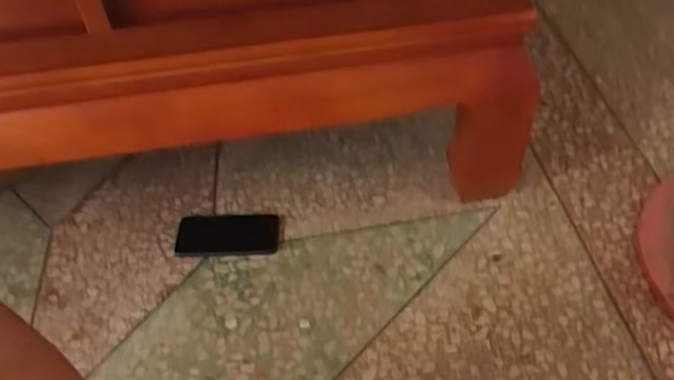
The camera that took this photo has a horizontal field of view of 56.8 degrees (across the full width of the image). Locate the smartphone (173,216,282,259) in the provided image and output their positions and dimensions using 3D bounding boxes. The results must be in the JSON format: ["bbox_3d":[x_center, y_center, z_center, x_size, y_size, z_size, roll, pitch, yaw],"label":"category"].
[{"bbox_3d":[-0.176,0.074,1.001,0.162,0.013,0.083,-2,52,-2],"label":"smartphone"}]

